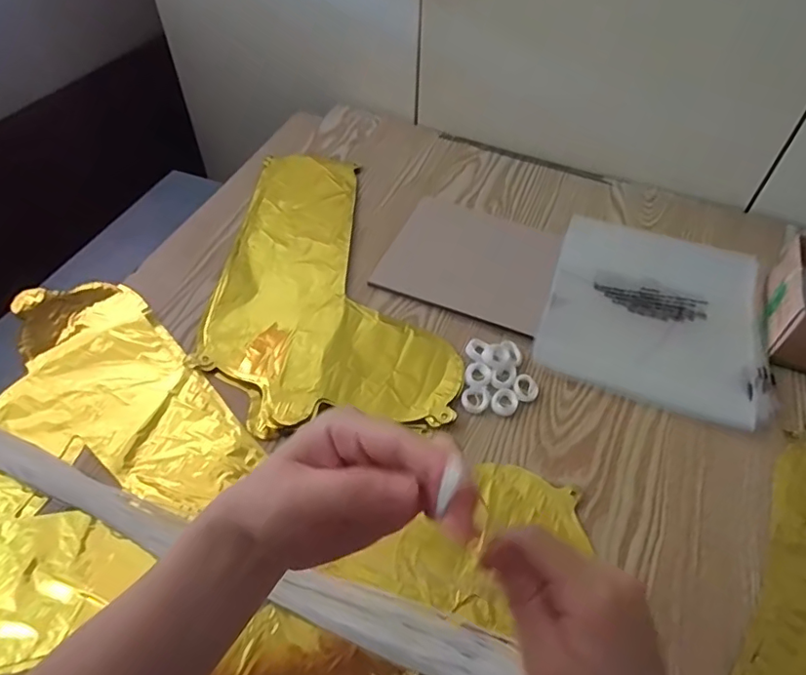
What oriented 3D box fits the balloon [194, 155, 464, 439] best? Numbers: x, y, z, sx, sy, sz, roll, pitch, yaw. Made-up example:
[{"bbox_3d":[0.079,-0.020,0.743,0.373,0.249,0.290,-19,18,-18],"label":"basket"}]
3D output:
[{"bbox_3d":[-0.080,-0.076,0.599,0.236,0.009,0.391,-2,51,-3],"label":"balloon"}]

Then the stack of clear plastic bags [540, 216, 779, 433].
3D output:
[{"bbox_3d":[0.260,-0.028,0.566,0.208,0.021,0.217,18,52,12],"label":"stack of clear plastic bags"}]

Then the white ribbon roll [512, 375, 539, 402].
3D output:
[{"bbox_3d":[0.113,0.047,0.509,0.023,0.006,0.028,10,51,6],"label":"white ribbon roll"}]

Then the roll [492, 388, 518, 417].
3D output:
[{"bbox_3d":[0.092,0.058,0.499,0.023,0.004,0.026,26,55,18],"label":"roll"}]

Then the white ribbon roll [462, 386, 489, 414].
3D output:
[{"bbox_3d":[0.066,0.056,0.500,0.025,0.005,0.026,1,51,-1],"label":"white ribbon roll"}]

